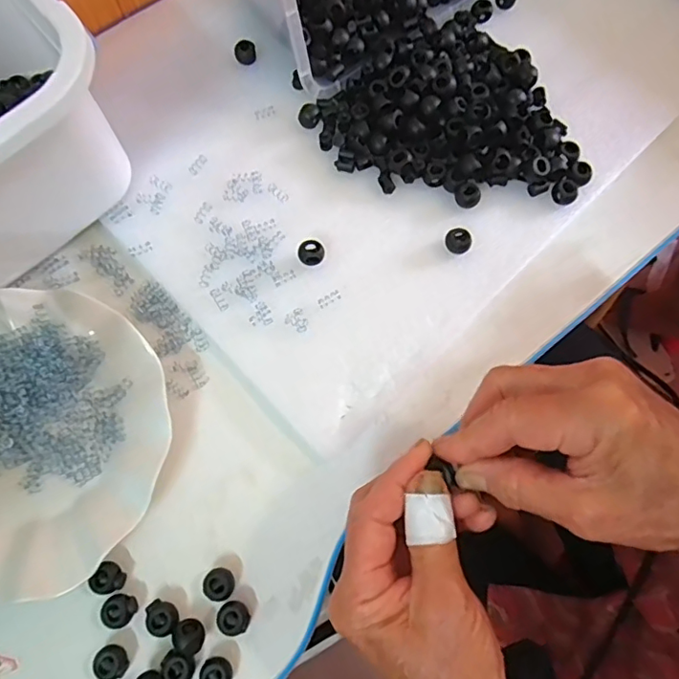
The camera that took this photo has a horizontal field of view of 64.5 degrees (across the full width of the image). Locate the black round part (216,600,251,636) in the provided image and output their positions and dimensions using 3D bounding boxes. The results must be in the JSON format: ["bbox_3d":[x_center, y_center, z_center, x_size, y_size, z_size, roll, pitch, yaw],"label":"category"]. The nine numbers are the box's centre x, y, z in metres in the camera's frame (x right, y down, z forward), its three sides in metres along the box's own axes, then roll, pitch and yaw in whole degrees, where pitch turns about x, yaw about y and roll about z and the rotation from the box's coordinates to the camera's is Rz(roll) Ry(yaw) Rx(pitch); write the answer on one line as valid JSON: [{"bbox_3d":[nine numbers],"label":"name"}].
[{"bbox_3d":[-0.061,0.160,0.309,0.017,0.010,0.017,0,71,0],"label":"black round part"}]

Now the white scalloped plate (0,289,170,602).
[{"bbox_3d":[-0.200,0.059,0.332,0.174,0.016,0.178,-1,71,0],"label":"white scalloped plate"}]

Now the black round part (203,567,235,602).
[{"bbox_3d":[-0.070,0.143,0.315,0.017,0.010,0.018,0,71,0],"label":"black round part"}]

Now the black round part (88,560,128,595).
[{"bbox_3d":[-0.136,0.141,0.316,0.017,0.010,0.016,0,71,0],"label":"black round part"}]

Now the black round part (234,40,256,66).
[{"bbox_3d":[-0.075,-0.229,0.429,0.017,0.010,0.015,-9,73,-5],"label":"black round part"}]

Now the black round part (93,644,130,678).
[{"bbox_3d":[-0.129,0.182,0.303,0.015,0.011,0.017,-24,73,-8],"label":"black round part"}]

